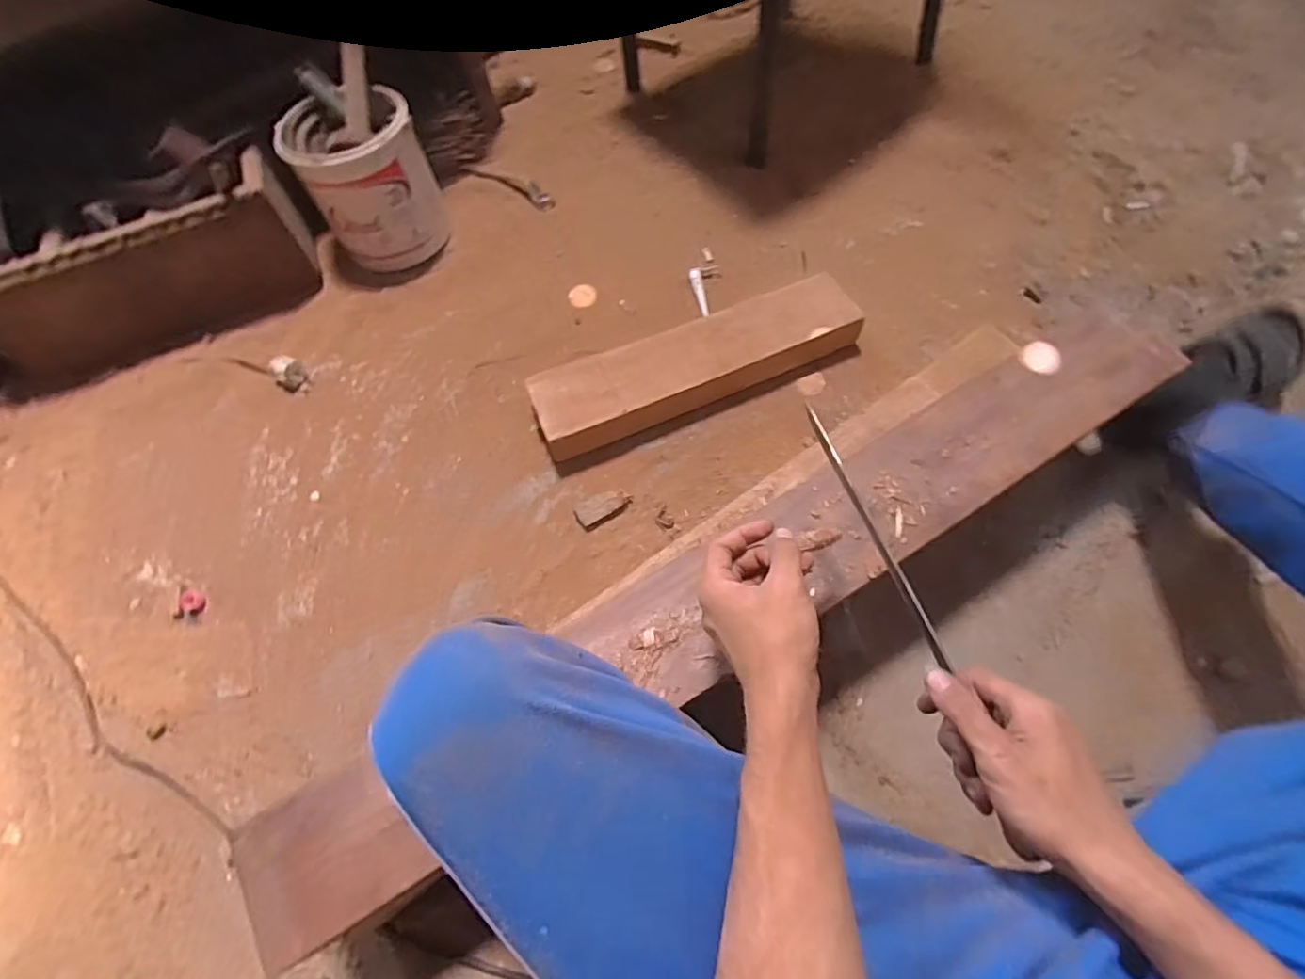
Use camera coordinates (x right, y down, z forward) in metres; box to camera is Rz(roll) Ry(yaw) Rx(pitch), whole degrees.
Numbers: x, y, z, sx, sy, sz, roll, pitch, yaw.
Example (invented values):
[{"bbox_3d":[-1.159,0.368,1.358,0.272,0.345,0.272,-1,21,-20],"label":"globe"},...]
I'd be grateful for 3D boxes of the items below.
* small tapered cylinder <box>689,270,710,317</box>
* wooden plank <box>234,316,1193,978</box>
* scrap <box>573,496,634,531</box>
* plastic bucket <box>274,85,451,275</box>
[{"bbox_3d":[0.072,-0.303,0.920,0.018,0.017,0.082,-9,65,-3],"label":"small tapered cylinder"},{"bbox_3d":[0.119,0.069,0.558,0.997,0.031,0.117,-30,68,-12],"label":"wooden plank"},{"bbox_3d":[-0.063,0.023,0.767,0.070,0.008,0.035,-28,67,-12],"label":"scrap"},{"bbox_3d":[-0.429,-0.470,0.916,0.179,0.180,0.186,-35,69,-14],"label":"plastic bucket"}]

